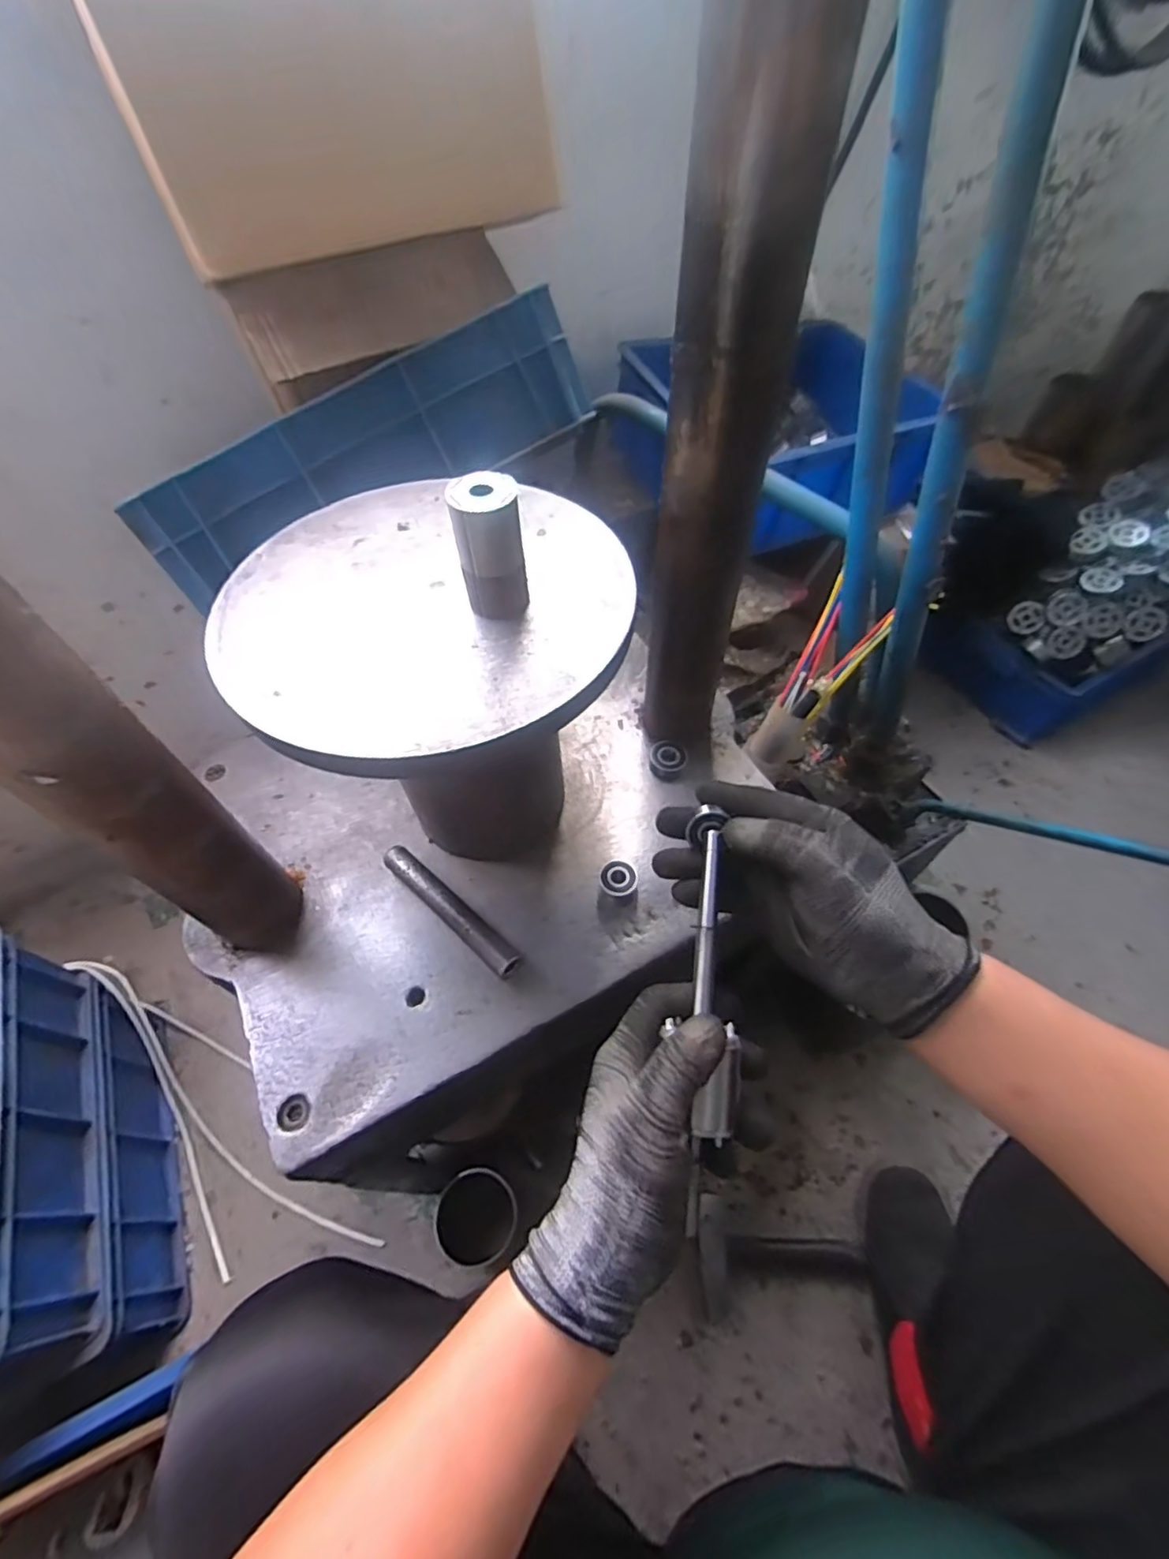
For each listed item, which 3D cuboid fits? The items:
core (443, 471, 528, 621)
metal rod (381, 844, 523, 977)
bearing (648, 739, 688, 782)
[{"bbox_3d":[-0.053,-0.131,0.341,0.037,0.073,0.034,-9,55,-5],"label":"core"},{"bbox_3d":[-0.104,0.101,0.468,0.141,0.021,0.023,35,63,24],"label":"metal rod"},{"bbox_3d":[0.076,-0.018,0.551,0.033,0.015,0.035,-1,55,1],"label":"bearing"}]

